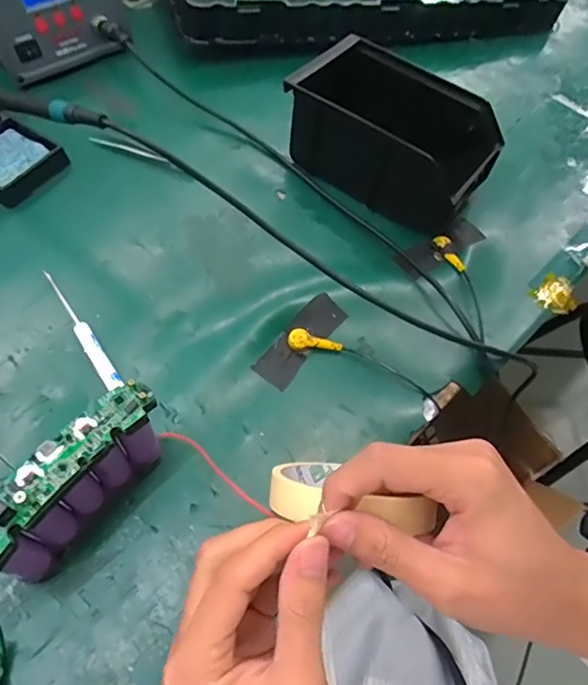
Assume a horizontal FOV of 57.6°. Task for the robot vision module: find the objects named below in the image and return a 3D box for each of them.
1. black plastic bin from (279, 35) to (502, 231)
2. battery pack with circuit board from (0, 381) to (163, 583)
[{"bbox_3d":[0.088,-0.185,0.471,0.169,0.084,0.106,32,64,15],"label":"black plastic bin"},{"bbox_3d":[-0.120,0.079,0.295,0.024,0.096,0.114,34,64,17],"label":"battery pack with circuit board"}]

